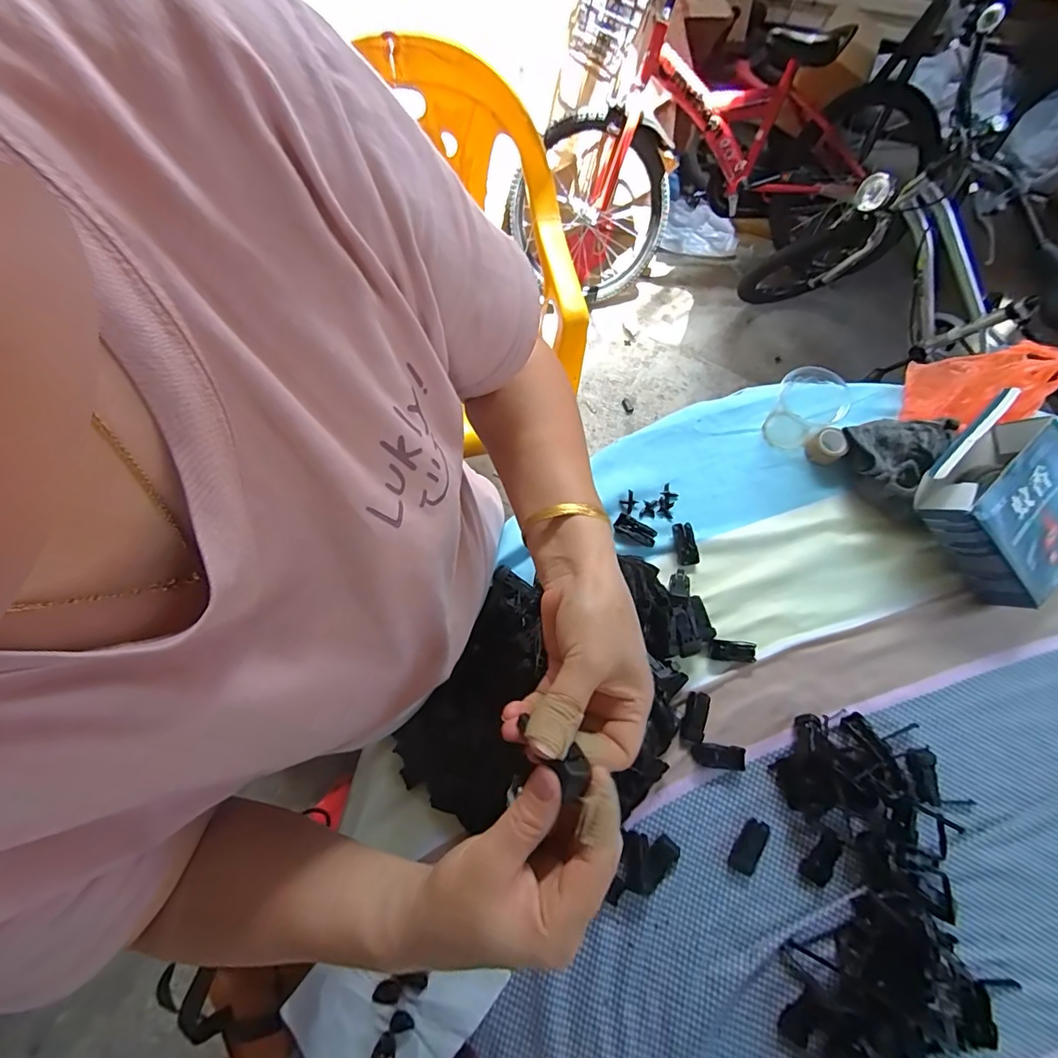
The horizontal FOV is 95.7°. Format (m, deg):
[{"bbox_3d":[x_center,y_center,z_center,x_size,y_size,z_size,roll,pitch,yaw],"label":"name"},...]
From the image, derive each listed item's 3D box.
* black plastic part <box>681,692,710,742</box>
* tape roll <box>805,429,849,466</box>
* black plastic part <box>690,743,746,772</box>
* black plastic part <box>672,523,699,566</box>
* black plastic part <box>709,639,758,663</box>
[{"bbox_3d":[0.165,0.186,0.474,0.020,0.010,0.046,16,74,7],"label":"black plastic part"},{"bbox_3d":[0.340,-0.093,0.546,0.033,0.023,0.036,-1,73,2],"label":"tape roll"},{"bbox_3d":[0.184,0.222,0.467,0.048,0.006,0.022,2,73,15],"label":"black plastic part"},{"bbox_3d":[0.171,0.016,0.523,0.022,0.009,0.047,-9,73,-1],"label":"black plastic part"},{"bbox_3d":[0.209,0.126,0.492,0.045,0.009,0.019,5,73,3],"label":"black plastic part"}]

